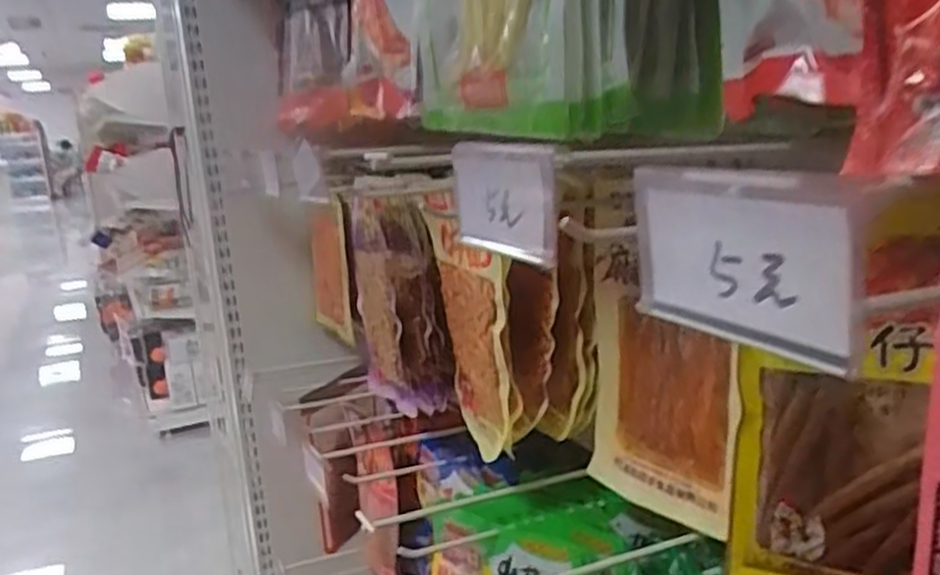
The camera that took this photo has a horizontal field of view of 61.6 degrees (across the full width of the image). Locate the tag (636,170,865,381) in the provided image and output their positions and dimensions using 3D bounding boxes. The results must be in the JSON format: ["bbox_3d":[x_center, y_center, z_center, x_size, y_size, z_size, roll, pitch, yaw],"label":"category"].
[{"bbox_3d":[0.070,-0.006,0.211,0.006,0.043,0.080,-10,14,-23],"label":"tag"}]

